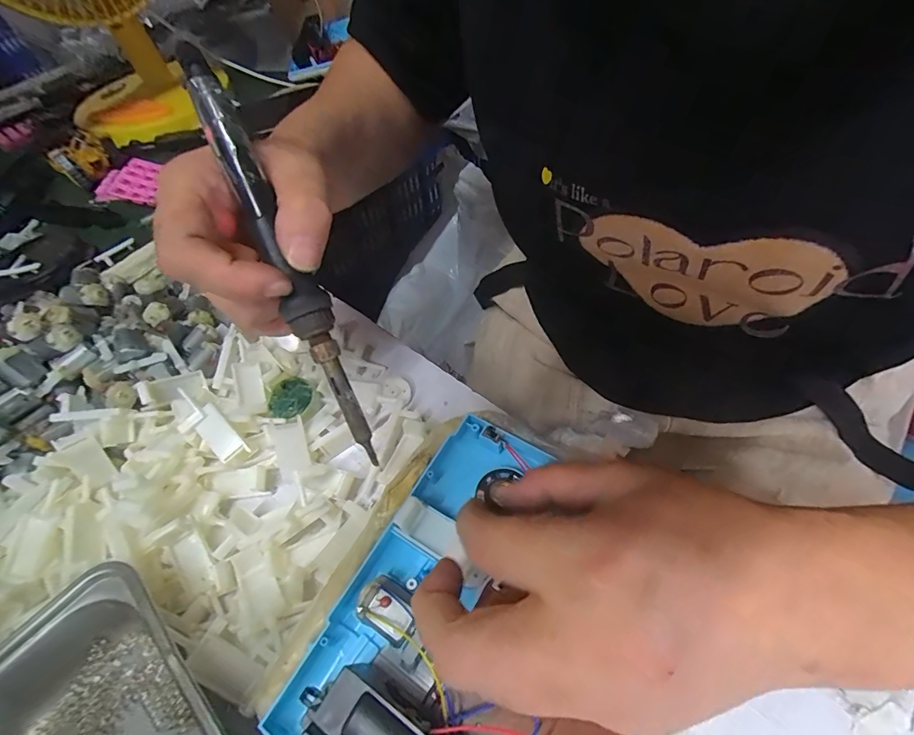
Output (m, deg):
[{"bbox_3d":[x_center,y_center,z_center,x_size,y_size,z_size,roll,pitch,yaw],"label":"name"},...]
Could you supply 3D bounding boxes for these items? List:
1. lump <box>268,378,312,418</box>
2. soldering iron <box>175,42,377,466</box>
[{"bbox_3d":[-0.114,0.020,0.292,0.029,0.004,0.028,-2,55,3],"label":"lump"},{"bbox_3d":[-0.074,-0.045,0.187,0.018,0.015,0.185,-25,97,-13],"label":"soldering iron"}]

